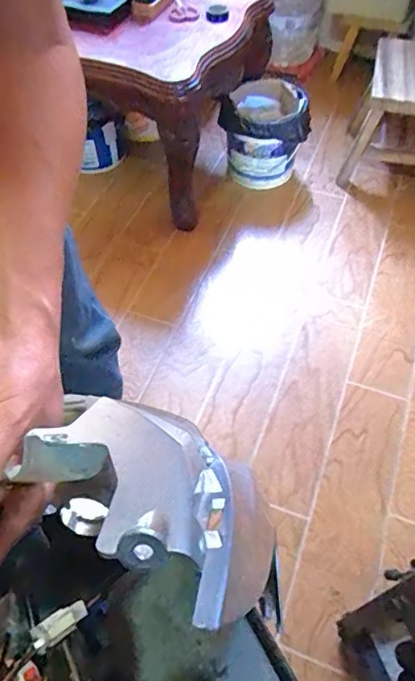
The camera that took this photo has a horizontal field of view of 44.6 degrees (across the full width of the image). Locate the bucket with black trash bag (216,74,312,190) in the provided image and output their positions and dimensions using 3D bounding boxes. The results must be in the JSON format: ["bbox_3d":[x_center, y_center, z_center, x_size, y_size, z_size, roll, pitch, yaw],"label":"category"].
[{"bbox_3d":[0.163,-0.595,1.536,0.256,0.290,0.204,2,55,3],"label":"bucket with black trash bag"}]

